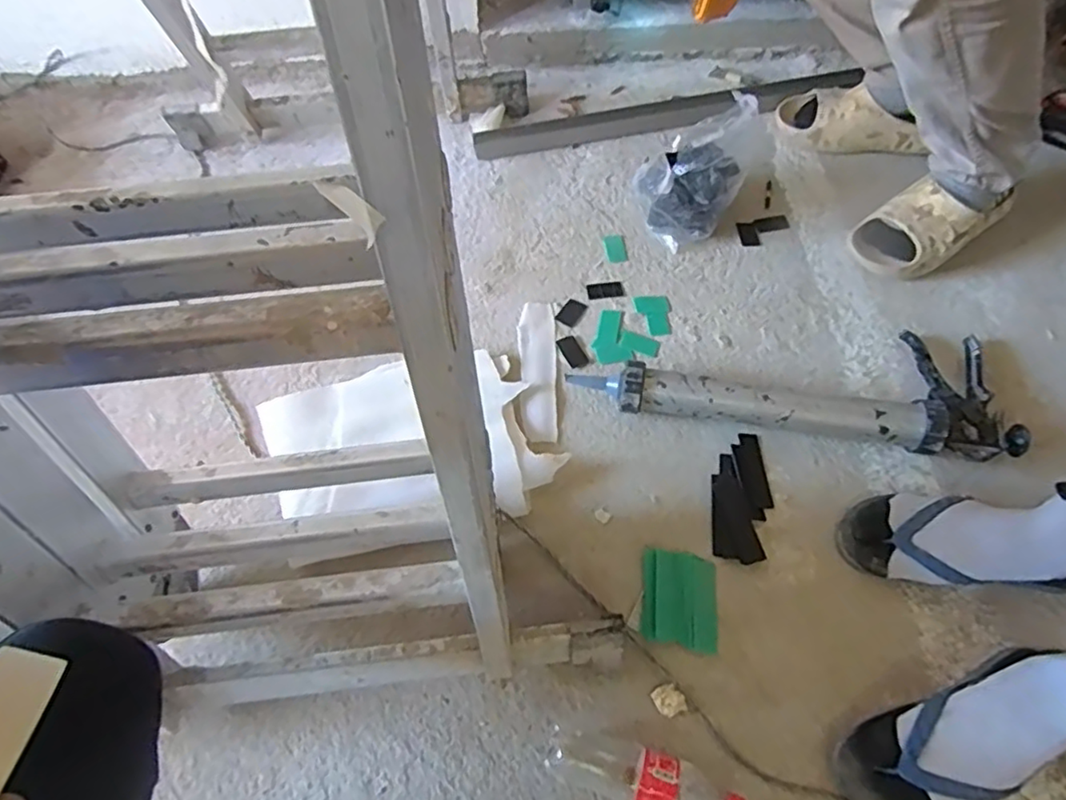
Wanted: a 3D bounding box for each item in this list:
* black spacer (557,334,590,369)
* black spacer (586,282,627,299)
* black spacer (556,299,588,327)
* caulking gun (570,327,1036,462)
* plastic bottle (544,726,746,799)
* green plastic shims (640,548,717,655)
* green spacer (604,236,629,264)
[{"bbox_3d":[0.055,-0.066,0.890,0.027,0.006,0.052,-25,64,-12],"label":"black spacer"},{"bbox_3d":[0.106,-0.162,0.943,0.054,0.004,0.027,-7,62,-2],"label":"black spacer"},{"bbox_3d":[0.057,-0.126,0.924,0.033,0.004,0.045,30,66,16],"label":"black spacer"},{"bbox_3d":[0.328,-0.030,0.827,0.546,0.062,0.187,5,62,4],"label":"caulking gun"},{"bbox_3d":[0.108,0.369,0.624,0.194,0.054,0.060,18,64,11],"label":"plastic bottle"},{"bbox_3d":[0.166,0.225,0.724,0.084,0.009,0.105,5,62,5],"label":"green plastic shims"},{"bbox_3d":[0.127,-0.230,0.978,0.032,0.004,0.053,-6,62,-2],"label":"green spacer"}]

